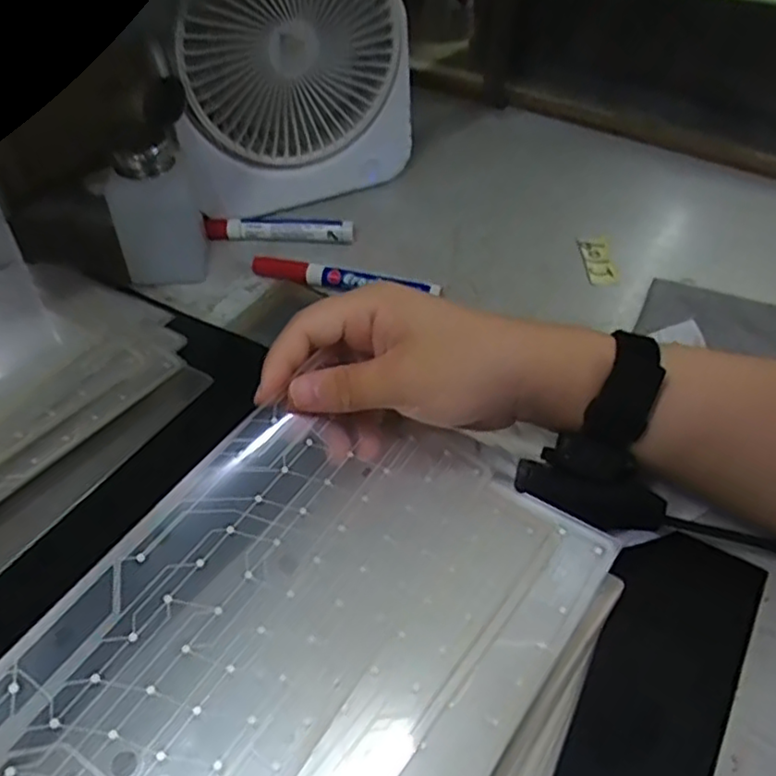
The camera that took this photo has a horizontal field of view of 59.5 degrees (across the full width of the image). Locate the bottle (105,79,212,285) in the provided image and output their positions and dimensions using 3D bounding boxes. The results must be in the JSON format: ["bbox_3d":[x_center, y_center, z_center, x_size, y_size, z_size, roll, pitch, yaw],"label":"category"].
[{"bbox_3d":[-0.162,-0.137,0.472,0.062,0.115,0.060,-15,47,-15],"label":"bottle"}]

